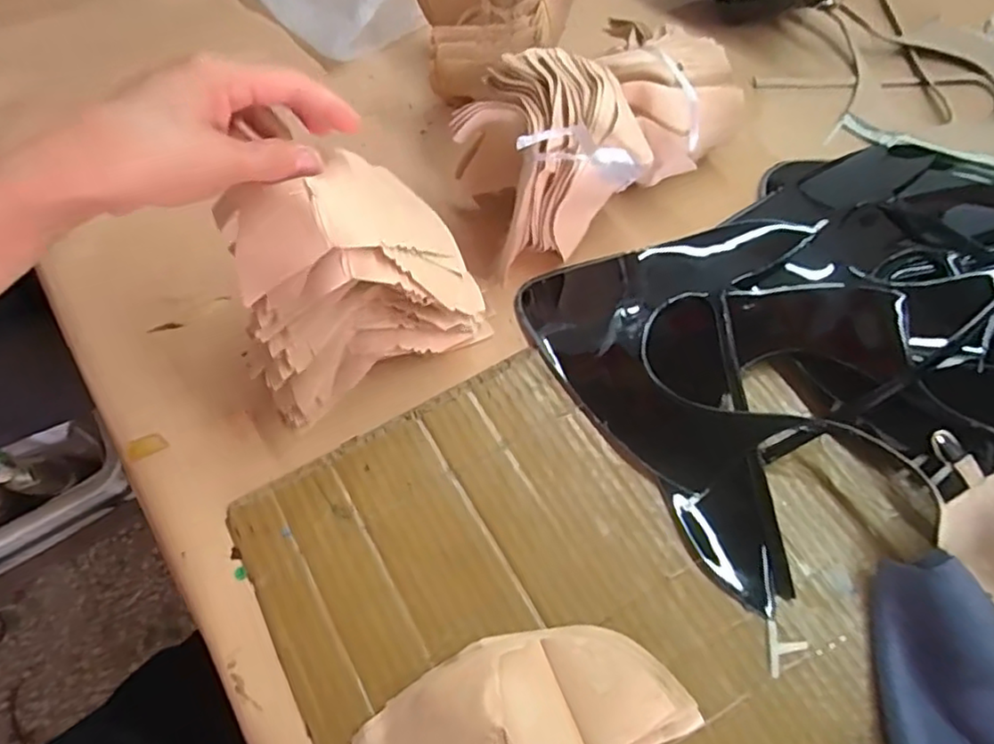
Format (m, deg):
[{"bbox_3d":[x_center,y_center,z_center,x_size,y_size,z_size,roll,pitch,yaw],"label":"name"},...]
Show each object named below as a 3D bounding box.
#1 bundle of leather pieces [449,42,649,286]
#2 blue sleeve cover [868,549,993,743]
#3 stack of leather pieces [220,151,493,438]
[{"bbox_3d":[0.037,-0.148,0.450,0.112,0.111,0.112,-17,65,-8],"label":"bundle of leather pieces"},{"bbox_3d":[0.241,0.171,0.320,0.084,0.039,0.137,7,64,4],"label":"blue sleeve cover"},{"bbox_3d":[-0.091,-0.053,0.396,0.148,0.147,0.069,-29,51,-12],"label":"stack of leather pieces"}]

